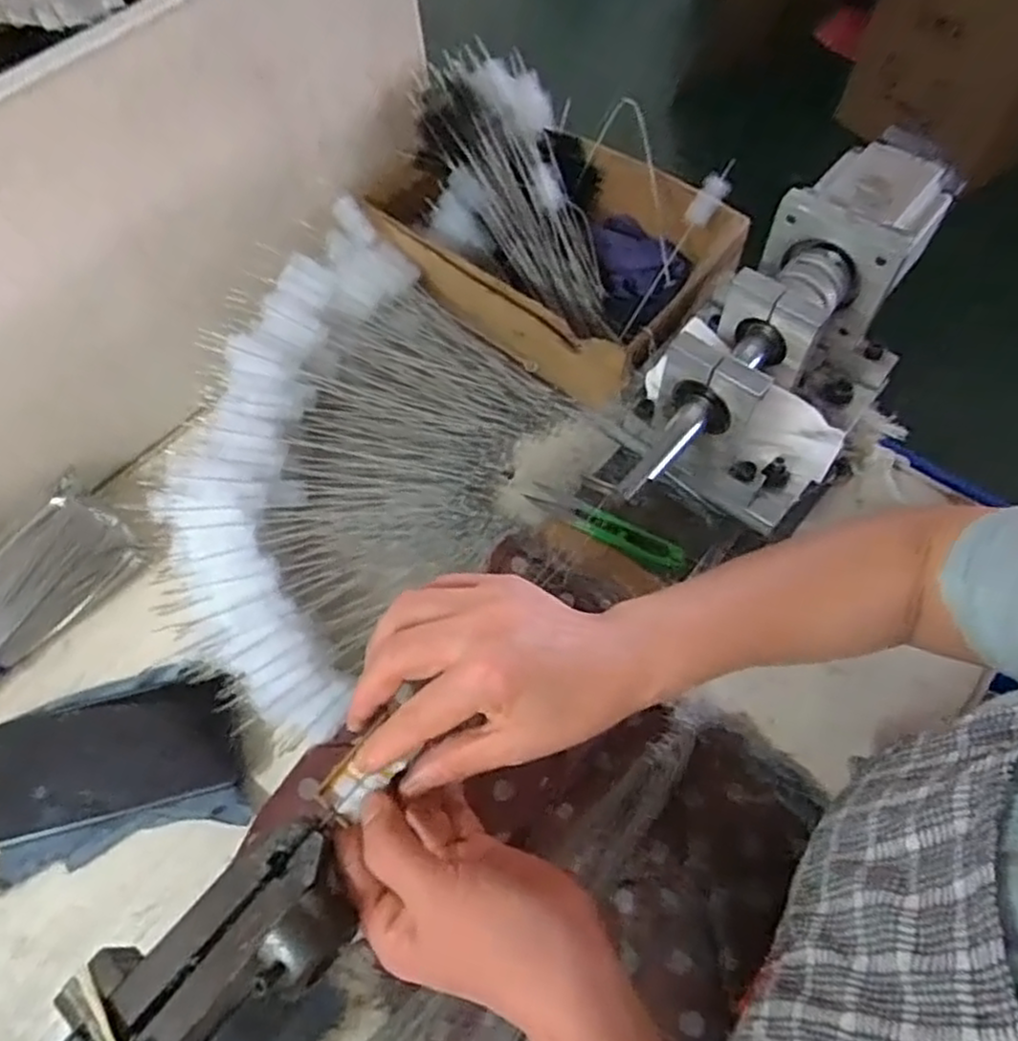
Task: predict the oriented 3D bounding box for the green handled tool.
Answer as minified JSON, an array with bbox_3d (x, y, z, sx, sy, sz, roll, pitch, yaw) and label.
[{"bbox_3d":[0.067,0.005,0.515,0.115,0.009,0.024,27,64,16],"label":"green handled tool"}]

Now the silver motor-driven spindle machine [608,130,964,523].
[{"bbox_3d":[0.195,-0.131,0.497,0.129,0.119,0.266,31,65,18],"label":"silver motor-driven spindle machine"}]

